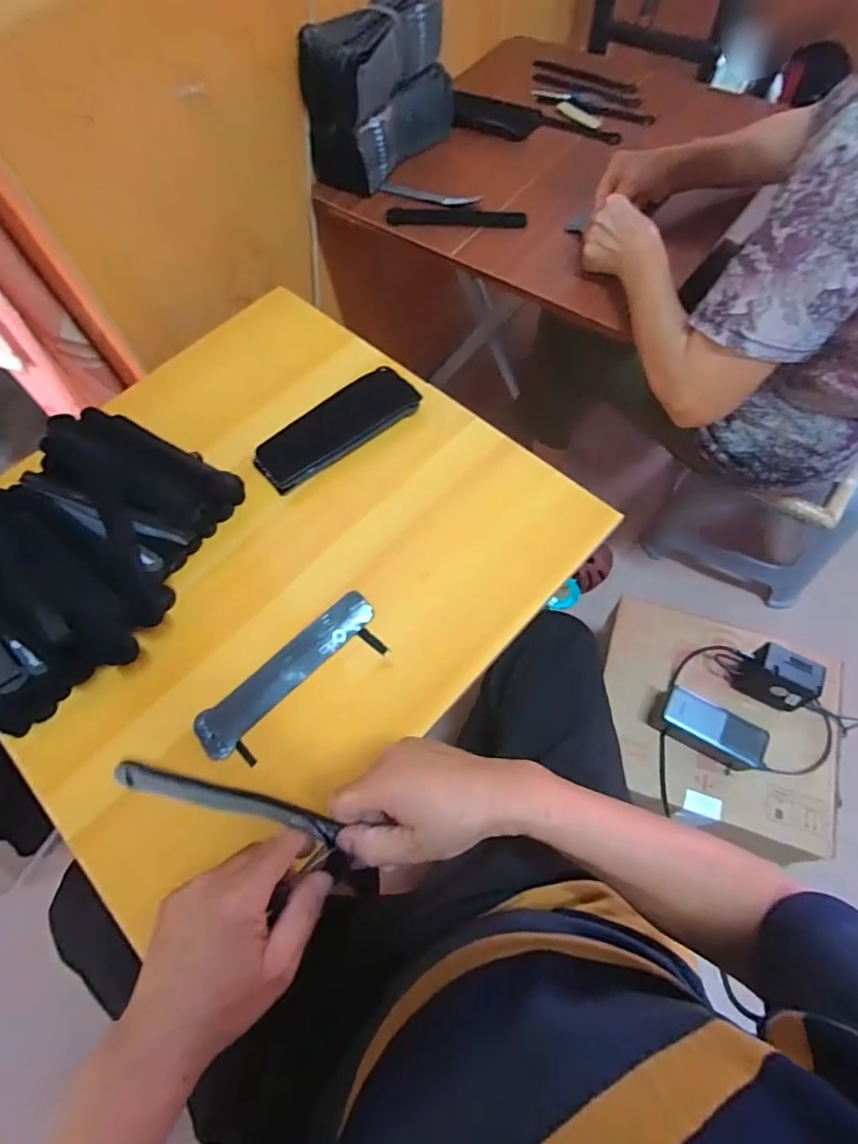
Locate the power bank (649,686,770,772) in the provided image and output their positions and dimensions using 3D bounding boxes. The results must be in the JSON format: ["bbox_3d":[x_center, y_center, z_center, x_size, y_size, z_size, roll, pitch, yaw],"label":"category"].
[{"bbox_3d":[0.366,0.207,0.711,0.133,0.051,0.058,31,70,16],"label":"power bank"}]

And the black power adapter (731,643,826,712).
[{"bbox_3d":[0.463,0.143,0.728,0.086,0.085,0.054,27,68,15],"label":"black power adapter"}]

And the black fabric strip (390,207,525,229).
[{"bbox_3d":[0.038,-0.509,0.783,0.198,0.010,0.030,6,65,6],"label":"black fabric strip"}]

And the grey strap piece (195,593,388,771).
[{"bbox_3d":[-0.129,0.102,0.527,0.071,0.012,0.199,41,73,20],"label":"grey strap piece"}]

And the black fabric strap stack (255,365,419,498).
[{"bbox_3d":[-0.107,-0.171,0.638,0.200,0.032,0.064,-37,68,-14],"label":"black fabric strap stack"}]

